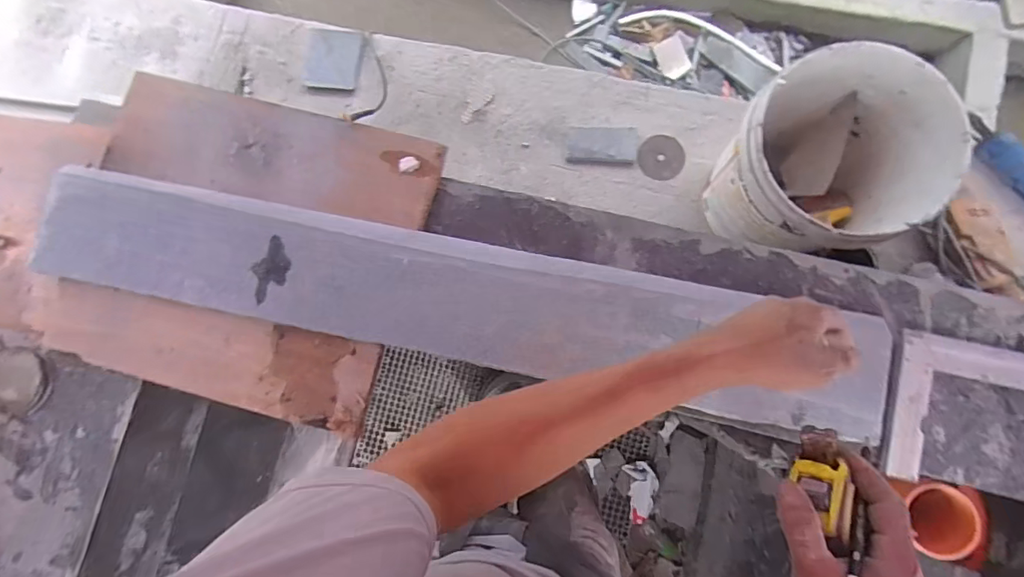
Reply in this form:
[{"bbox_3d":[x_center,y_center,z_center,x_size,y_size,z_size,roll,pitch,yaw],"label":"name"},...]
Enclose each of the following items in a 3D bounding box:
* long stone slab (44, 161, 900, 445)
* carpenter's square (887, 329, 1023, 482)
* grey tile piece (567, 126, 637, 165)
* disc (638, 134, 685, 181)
[{"bbox_3d":[-0.088,0.019,0.566,1.057,0.038,0.168,11,84,4],"label":"long stone slab"},{"bbox_3d":[0.620,0.158,0.515,0.361,0.009,0.161,10,83,0],"label":"carpenter's square"},{"bbox_3d":[0.202,-0.324,1.032,0.151,0.014,0.091,3,83,4],"label":"grey tile piece"},{"bbox_3d":[0.332,-0.292,1.024,0.097,0.008,0.101,0,87,7],"label":"disc"}]

